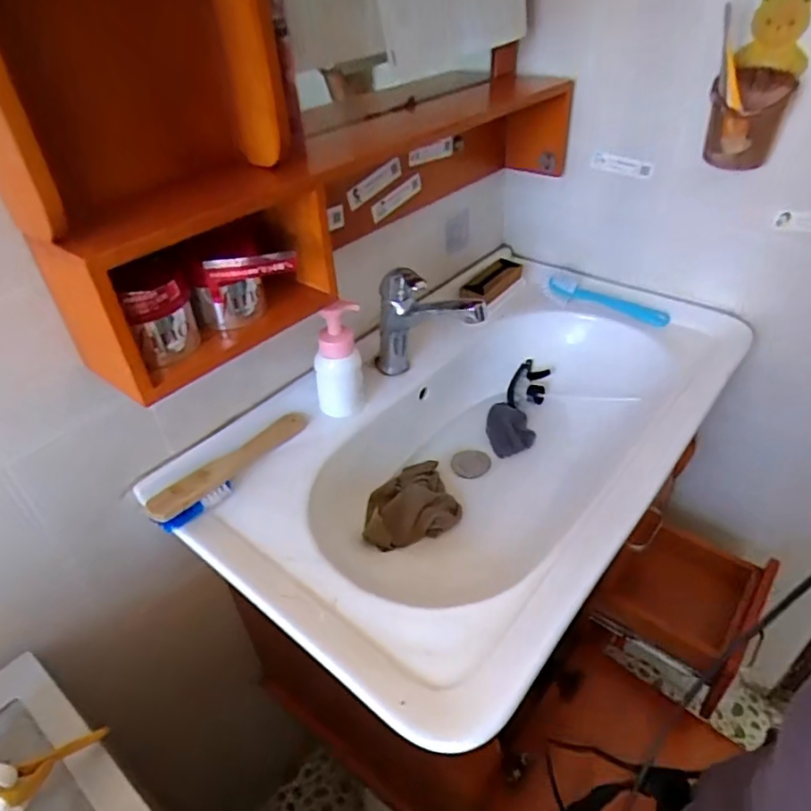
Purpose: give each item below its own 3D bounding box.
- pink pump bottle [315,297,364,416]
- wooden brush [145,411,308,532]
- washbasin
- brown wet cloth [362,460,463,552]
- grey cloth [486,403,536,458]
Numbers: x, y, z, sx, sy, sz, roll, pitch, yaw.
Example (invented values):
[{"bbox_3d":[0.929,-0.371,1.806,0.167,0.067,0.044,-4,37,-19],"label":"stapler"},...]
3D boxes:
[{"bbox_3d":[-0.091,-0.058,0.782,0.067,0.180,0.056,-12,39,-10],"label":"pink pump bottle"},{"bbox_3d":[-0.213,0.072,0.720,0.043,0.051,0.239,17,43,25],"label":"wooden brush"},{"bbox_3d":[0.107,0.052,0.829,0.480,0.156,0.768,25,47,32],"label":"washbasin"},{"bbox_3d":[-0.002,0.133,0.815,0.144,0.050,0.123,-19,41,-18],"label":"brown wet cloth"},{"bbox_3d":[0.168,0.039,0.931,0.072,0.027,0.110,3,39,10],"label":"grey cloth"}]

